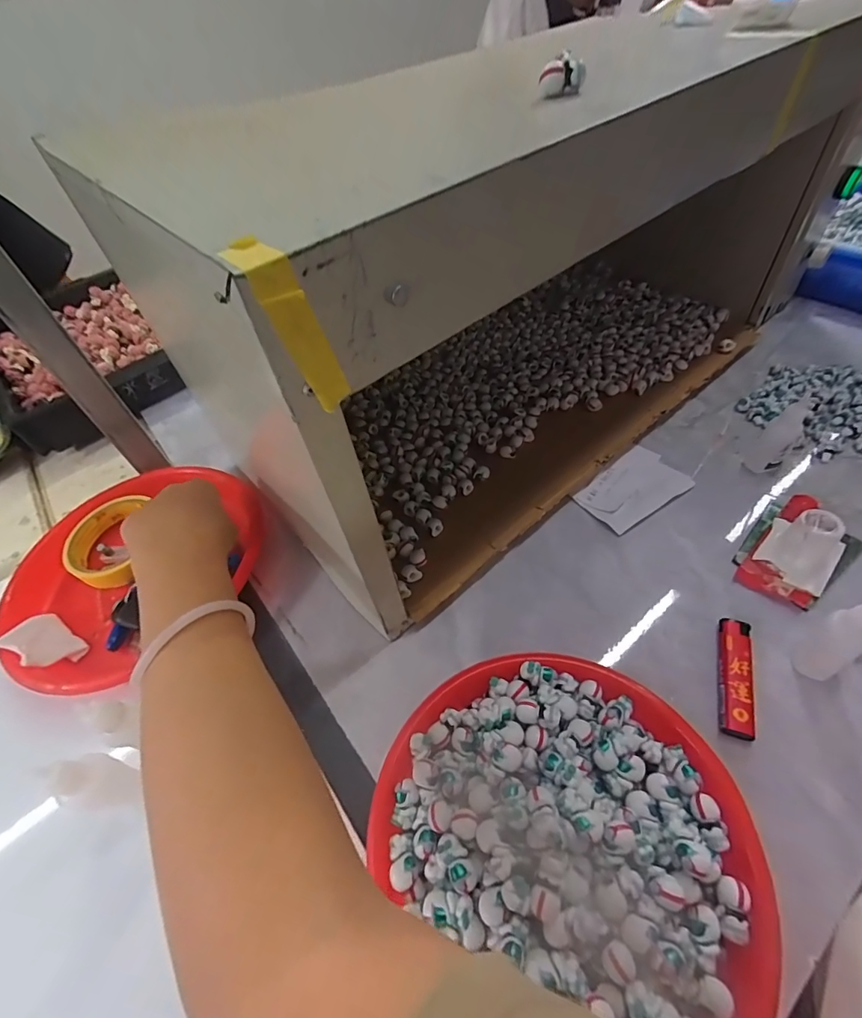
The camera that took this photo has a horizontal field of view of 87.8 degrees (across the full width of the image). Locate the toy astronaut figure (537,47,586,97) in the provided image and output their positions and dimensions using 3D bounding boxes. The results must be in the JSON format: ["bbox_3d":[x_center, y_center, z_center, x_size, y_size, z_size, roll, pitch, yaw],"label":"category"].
[{"bbox_3d":[0.071,-0.235,0.242,0.023,0.016,0.015,2,51,11],"label":"toy astronaut figure"}]

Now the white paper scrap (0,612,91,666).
[{"bbox_3d":[-0.312,0.106,0.359,0.057,0.006,0.041,36,24,14],"label":"white paper scrap"}]

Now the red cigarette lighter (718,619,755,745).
[{"bbox_3d":[0.203,0.111,0.301,0.018,0.018,0.078,15,58,15],"label":"red cigarette lighter"}]

